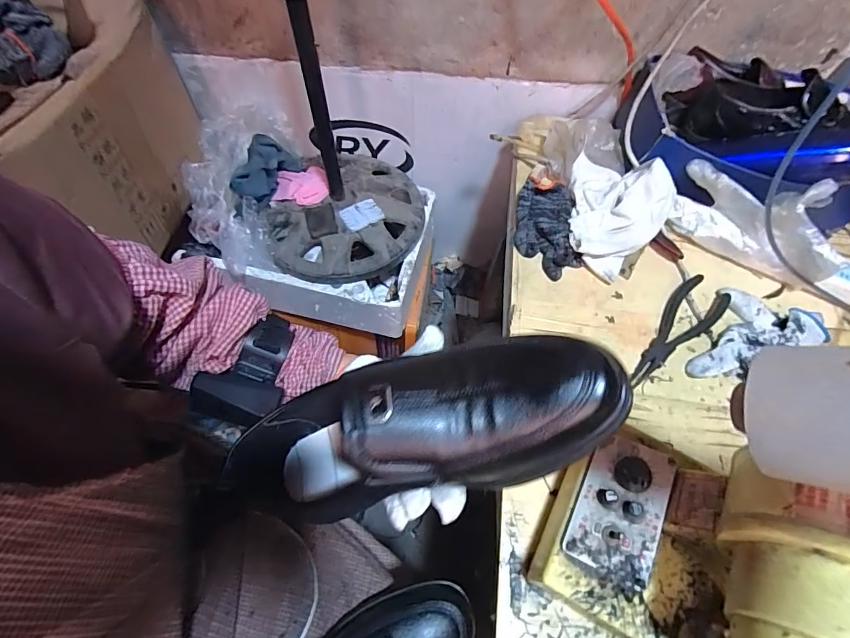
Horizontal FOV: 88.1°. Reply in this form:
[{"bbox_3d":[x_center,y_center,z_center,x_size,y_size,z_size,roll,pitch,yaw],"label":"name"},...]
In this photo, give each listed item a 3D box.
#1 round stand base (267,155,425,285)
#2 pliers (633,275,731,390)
[{"bbox_3d":[-0.139,-0.192,0.771,0.264,0.049,0.268,1,61,-2],"label":"round stand base"},{"bbox_3d":[0.309,0.011,0.551,0.198,0.023,0.056,-36,68,-19],"label":"pliers"}]

